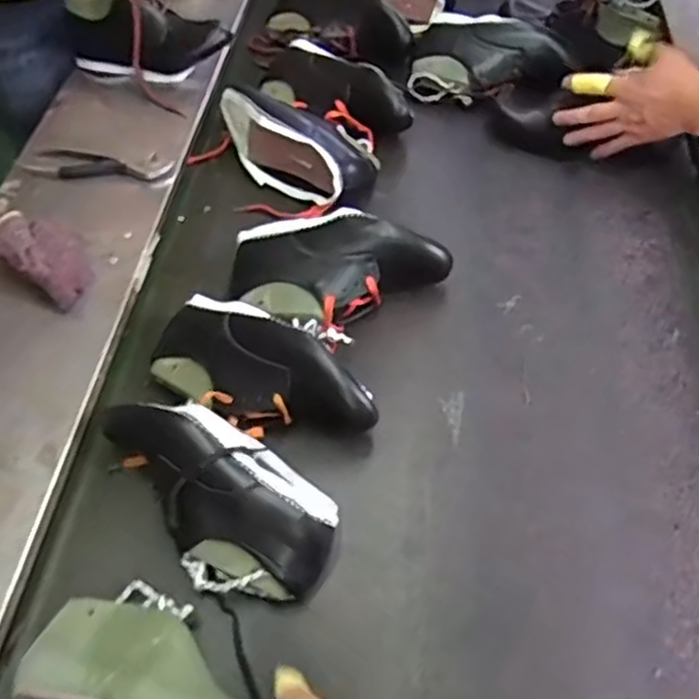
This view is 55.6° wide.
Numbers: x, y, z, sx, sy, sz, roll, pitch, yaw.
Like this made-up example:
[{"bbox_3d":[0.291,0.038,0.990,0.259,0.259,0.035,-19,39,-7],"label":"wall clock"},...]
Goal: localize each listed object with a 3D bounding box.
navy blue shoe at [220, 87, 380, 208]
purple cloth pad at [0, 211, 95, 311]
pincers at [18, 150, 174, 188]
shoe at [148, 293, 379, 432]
[{"bbox_3d":[-0.071,-0.286,0.887,0.237,0.073,0.119,31,62,22],"label":"navy blue shoe"},{"bbox_3d":[-0.343,-0.109,0.750,0.128,0.049,0.080,28,60,20],"label":"purple cloth pad"},{"bbox_3d":[-0.328,-0.235,0.864,0.190,0.022,0.044,6,55,7],"label":"pincers"},{"bbox_3d":[-0.092,0.027,0.669,0.235,0.082,0.101,28,60,20],"label":"shoe"}]

